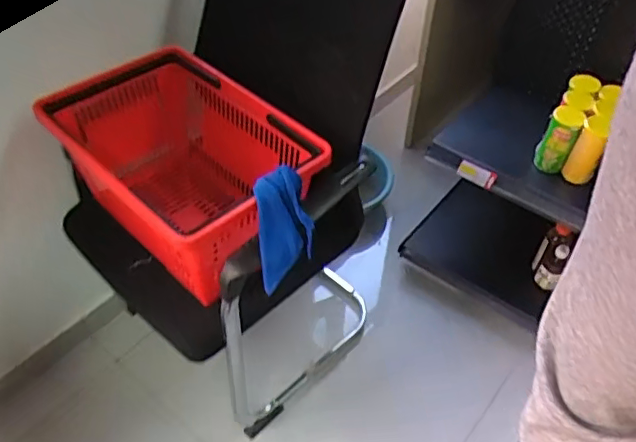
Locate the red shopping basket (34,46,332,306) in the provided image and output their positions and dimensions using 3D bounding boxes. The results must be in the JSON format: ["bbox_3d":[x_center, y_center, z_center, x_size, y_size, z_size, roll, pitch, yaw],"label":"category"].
[{"bbox_3d":[-0.271,-0.095,1.117,0.519,0.278,0.317,36,56,28],"label":"red shopping basket"}]

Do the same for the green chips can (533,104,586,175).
[{"bbox_3d":[0.580,-0.196,1.394,0.076,0.154,0.074,1,47,-1],"label":"green chips can"}]

